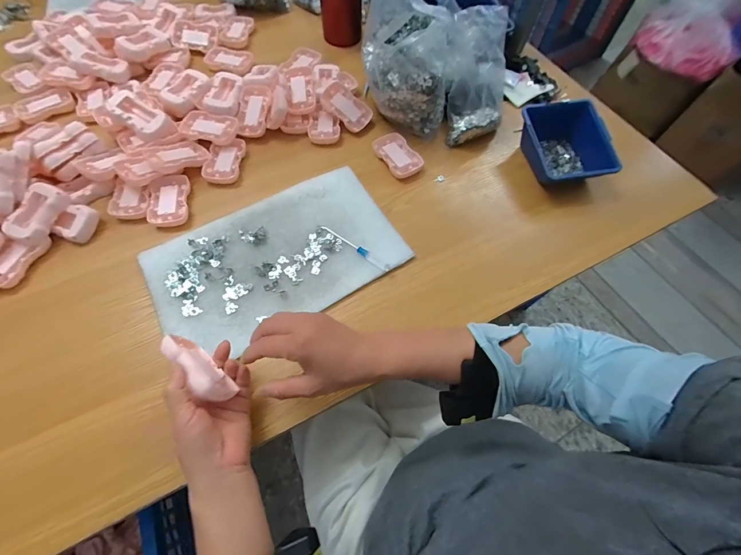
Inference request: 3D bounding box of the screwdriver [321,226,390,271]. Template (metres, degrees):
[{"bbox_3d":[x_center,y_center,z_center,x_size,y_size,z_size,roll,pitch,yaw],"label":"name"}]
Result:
[{"bbox_3d":[-0.022,-0.044,0.476,0.119,0.006,0.011,36,68,13],"label":"screwdriver"}]

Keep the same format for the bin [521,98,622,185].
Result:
[{"bbox_3d":[0.310,-0.210,0.540,0.108,0.086,0.147,-11,66,-7],"label":"bin"}]

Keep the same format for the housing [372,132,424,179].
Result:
[{"bbox_3d":[0.045,-0.206,0.560,0.054,0.017,0.089,-31,70,-15],"label":"housing"}]

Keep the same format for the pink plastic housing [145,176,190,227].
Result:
[{"bbox_3d":[-0.308,-0.120,0.509,0.055,0.010,0.088,-11,66,-8],"label":"pink plastic housing"}]

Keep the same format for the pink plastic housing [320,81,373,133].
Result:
[{"bbox_3d":[-0.042,-0.302,0.584,0.093,0.012,0.054,40,82,-10],"label":"pink plastic housing"}]

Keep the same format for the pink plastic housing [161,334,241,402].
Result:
[{"bbox_3d":[-0.176,0.093,0.340,0.086,0.052,0.021,39,69,15],"label":"pink plastic housing"}]

